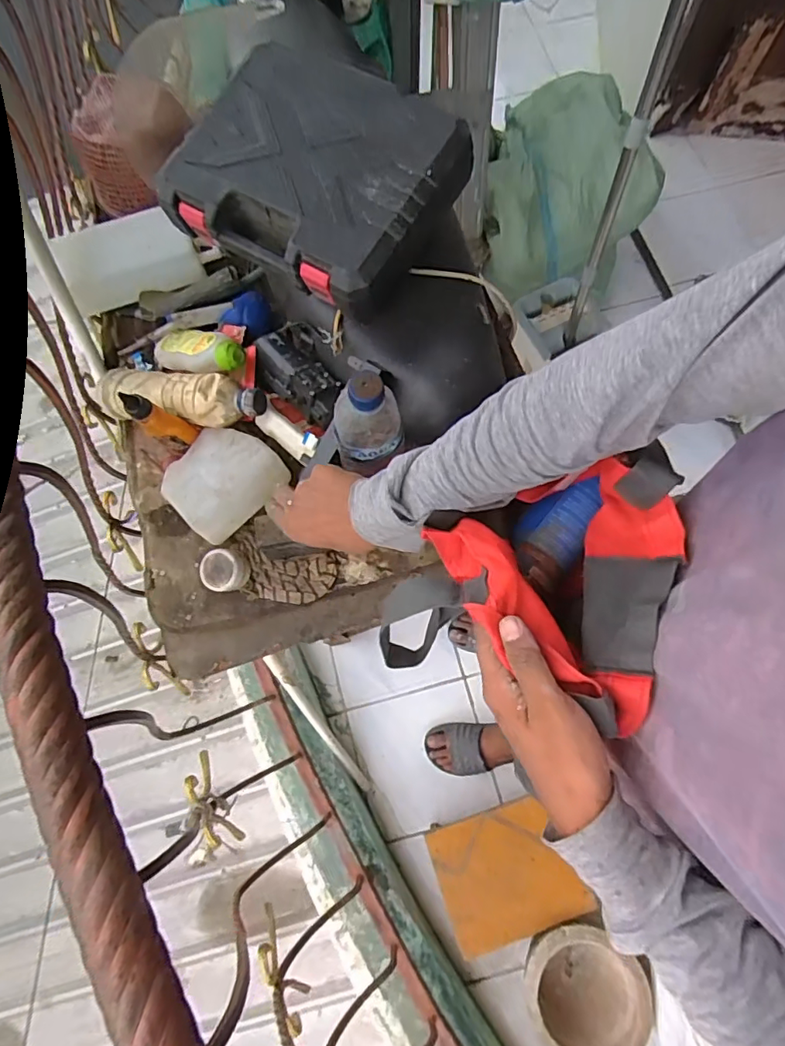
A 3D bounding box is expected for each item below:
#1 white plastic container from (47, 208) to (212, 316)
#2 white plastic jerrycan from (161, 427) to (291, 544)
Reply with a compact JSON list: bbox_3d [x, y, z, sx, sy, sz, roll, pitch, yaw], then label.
[{"bbox_3d":[-0.365,-0.369,0.737,0.178,0.066,0.094,-21,74,-5],"label":"white plastic container"},{"bbox_3d":[-0.202,-0.054,0.625,0.119,0.036,0.124,42,78,12],"label":"white plastic jerrycan"}]

